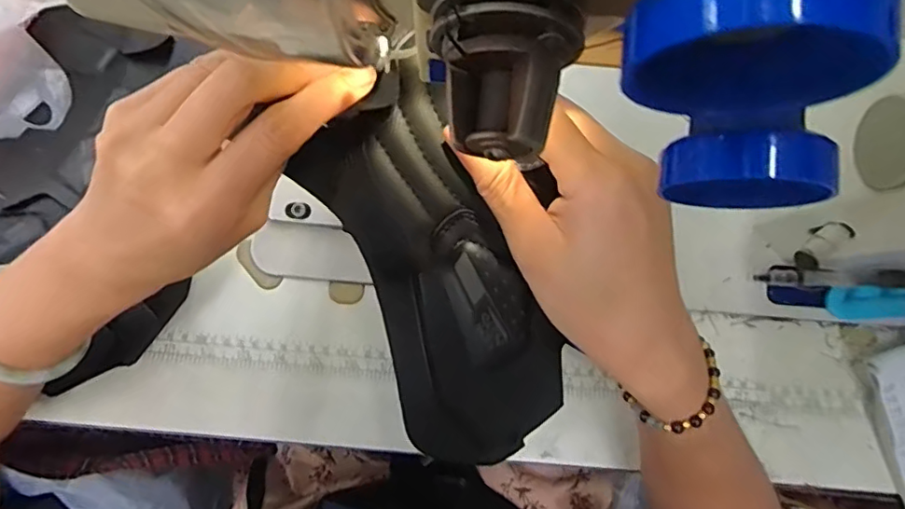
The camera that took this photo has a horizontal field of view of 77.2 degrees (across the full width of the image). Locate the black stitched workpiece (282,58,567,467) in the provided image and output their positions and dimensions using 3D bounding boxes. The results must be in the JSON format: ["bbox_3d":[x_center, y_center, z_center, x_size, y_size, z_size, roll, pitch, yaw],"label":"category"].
[{"bbox_3d":[0.002,0.008,0.238,0.085,0.024,0.160,-23,96,-5],"label":"black stitched workpiece"}]

